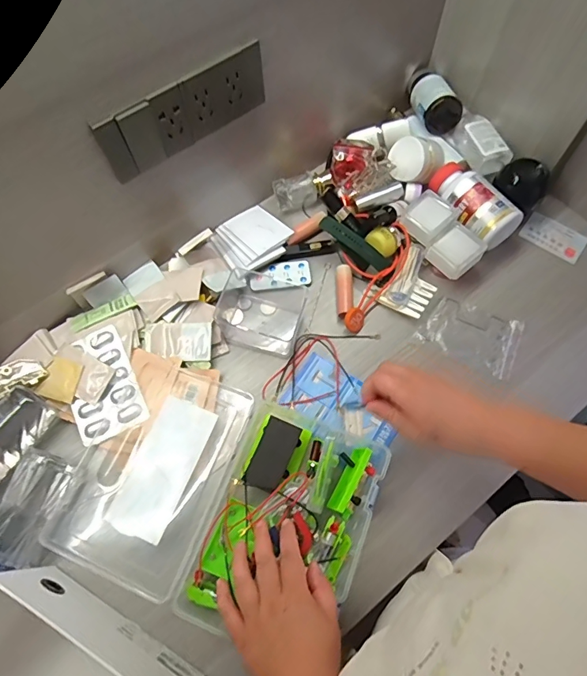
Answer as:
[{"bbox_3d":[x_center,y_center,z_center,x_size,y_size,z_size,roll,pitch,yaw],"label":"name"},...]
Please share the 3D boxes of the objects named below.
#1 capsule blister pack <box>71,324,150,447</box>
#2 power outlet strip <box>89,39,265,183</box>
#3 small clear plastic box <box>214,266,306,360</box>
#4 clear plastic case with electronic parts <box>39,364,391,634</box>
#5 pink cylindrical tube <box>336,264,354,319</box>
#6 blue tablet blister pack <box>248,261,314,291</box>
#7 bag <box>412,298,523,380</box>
[{"bbox_3d":[-0.237,0.056,0.552,0.081,0.005,0.134,-25,73,-10],"label":"capsule blister pack"},{"bbox_3d":[-0.111,-0.240,0.475,0.193,0.069,0.011,-35,70,-13],"label":"power outlet strip"},{"bbox_3d":[-0.043,-0.040,0.595,0.107,0.032,0.107,16,68,8],"label":"small clear plastic box"},{"bbox_3d":[-0.081,0.169,0.495,0.316,0.037,0.232,20,69,10],"label":"clear plastic case with electronic parts"},{"bbox_3d":[0.069,-0.063,0.603,0.020,0.023,0.077,-1,67,1],"label":"pink cylindrical tube"},{"bbox_3d":[-0.017,-0.087,0.619,0.084,0.008,0.039,-8,67,-2],"label":"blue tablet blister pack"},{"bbox_3d":[0.234,-0.007,0.586,0.119,0.006,0.081,28,69,12],"label":"bag"}]

